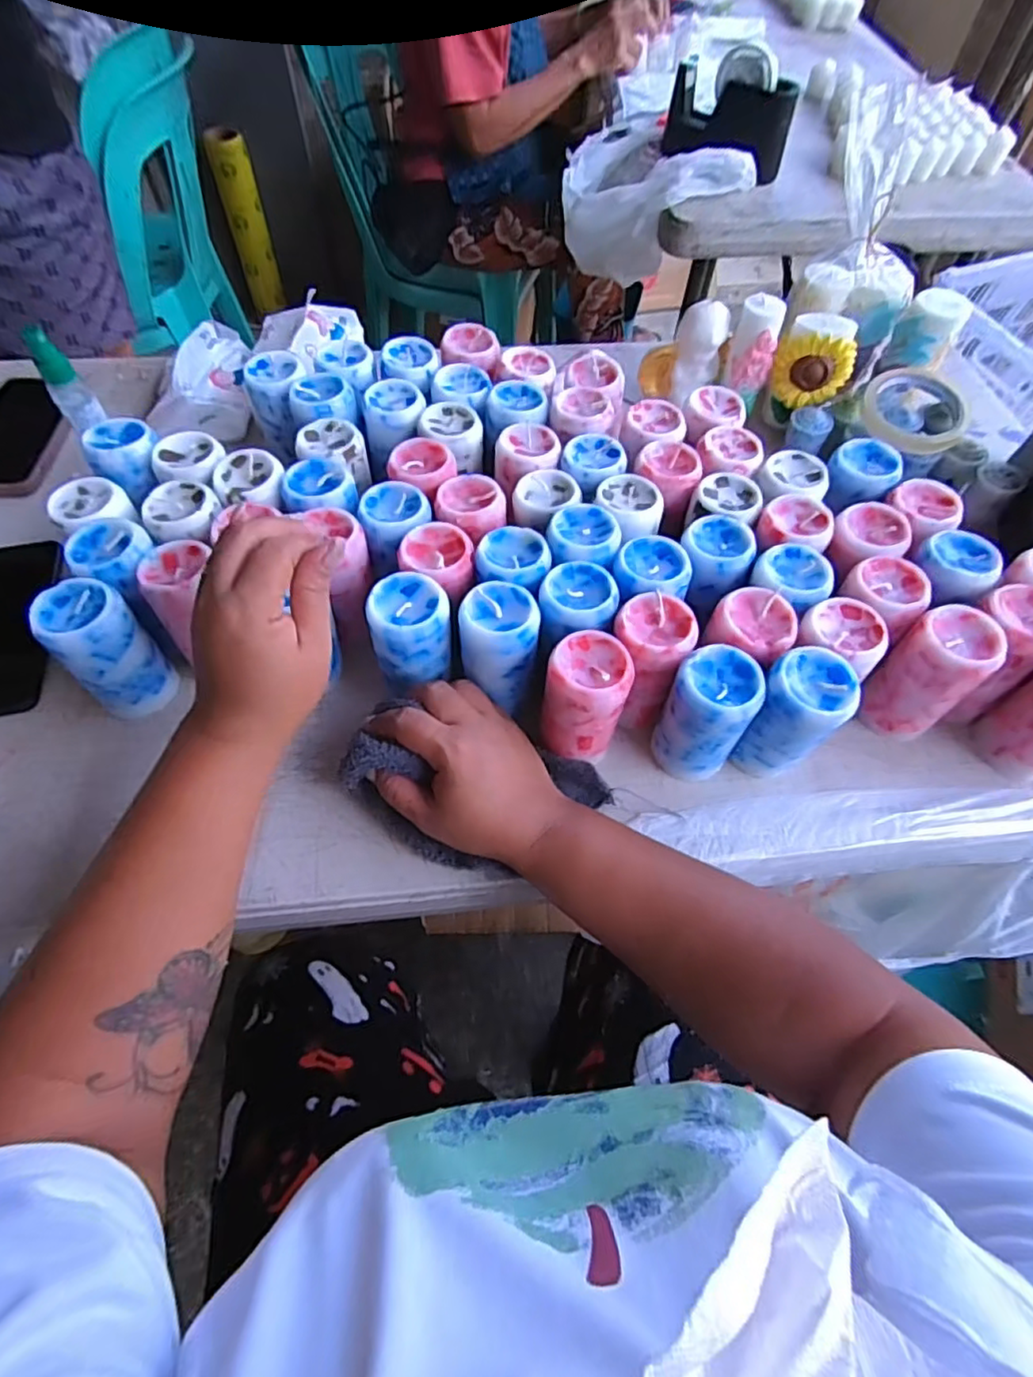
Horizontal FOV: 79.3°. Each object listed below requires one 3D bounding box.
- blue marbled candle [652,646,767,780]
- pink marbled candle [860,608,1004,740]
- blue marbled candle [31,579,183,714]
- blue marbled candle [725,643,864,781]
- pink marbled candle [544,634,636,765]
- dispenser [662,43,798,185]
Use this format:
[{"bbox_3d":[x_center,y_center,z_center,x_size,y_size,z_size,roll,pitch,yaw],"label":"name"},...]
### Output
[{"bbox_3d":[0.119,0.018,0.401,0.051,0.091,0.052,21,61,10],"label":"blue marbled candle"},{"bbox_3d":[0.275,-0.009,0.420,0.047,0.091,0.051,-38,68,-21],"label":"pink marbled candle"},{"bbox_3d":[-0.269,-0.026,0.413,0.047,0.085,0.050,-36,67,-20],"label":"blue marbled candle"},{"bbox_3d":[0.173,0.019,0.399,0.047,0.094,0.046,31,64,16],"label":"blue marbled candle"},{"bbox_3d":[0.043,0.007,0.401,0.049,0.085,0.050,1,60,-1],"label":"pink marbled candle"},{"bbox_3d":[0.305,-0.831,0.895,0.181,0.113,0.060,34,65,17],"label":"dispenser"}]

